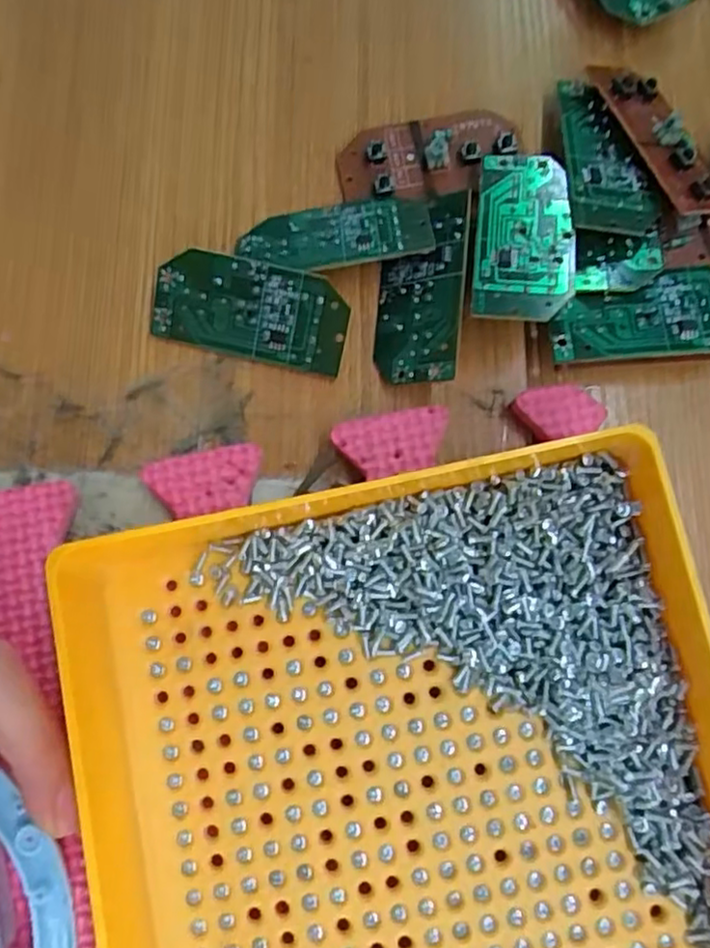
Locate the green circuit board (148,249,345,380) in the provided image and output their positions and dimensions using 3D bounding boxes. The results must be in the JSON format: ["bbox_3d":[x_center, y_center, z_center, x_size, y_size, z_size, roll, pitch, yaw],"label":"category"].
[{"bbox_3d":[-0.032,-0.050,0.210,0.059,0.004,0.029,13,113,2],"label":"green circuit board"}]

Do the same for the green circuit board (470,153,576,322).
[{"bbox_3d":[0.051,-0.072,0.206,0.029,0.004,0.060,5,69,6],"label":"green circuit board"}]

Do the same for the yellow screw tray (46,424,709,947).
[{"bbox_3d":[0.026,0.129,0.164,0.163,0.045,0.255,-12,80,-2],"label":"yellow screw tray"}]

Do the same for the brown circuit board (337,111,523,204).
[{"bbox_3d":[0.025,-0.103,0.223,0.058,0.006,0.029,-8,80,-2],"label":"brown circuit board"}]

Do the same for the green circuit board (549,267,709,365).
[{"bbox_3d":[0.089,-0.048,0.204,0.059,0.005,0.027,-5,75,0],"label":"green circuit board"}]

